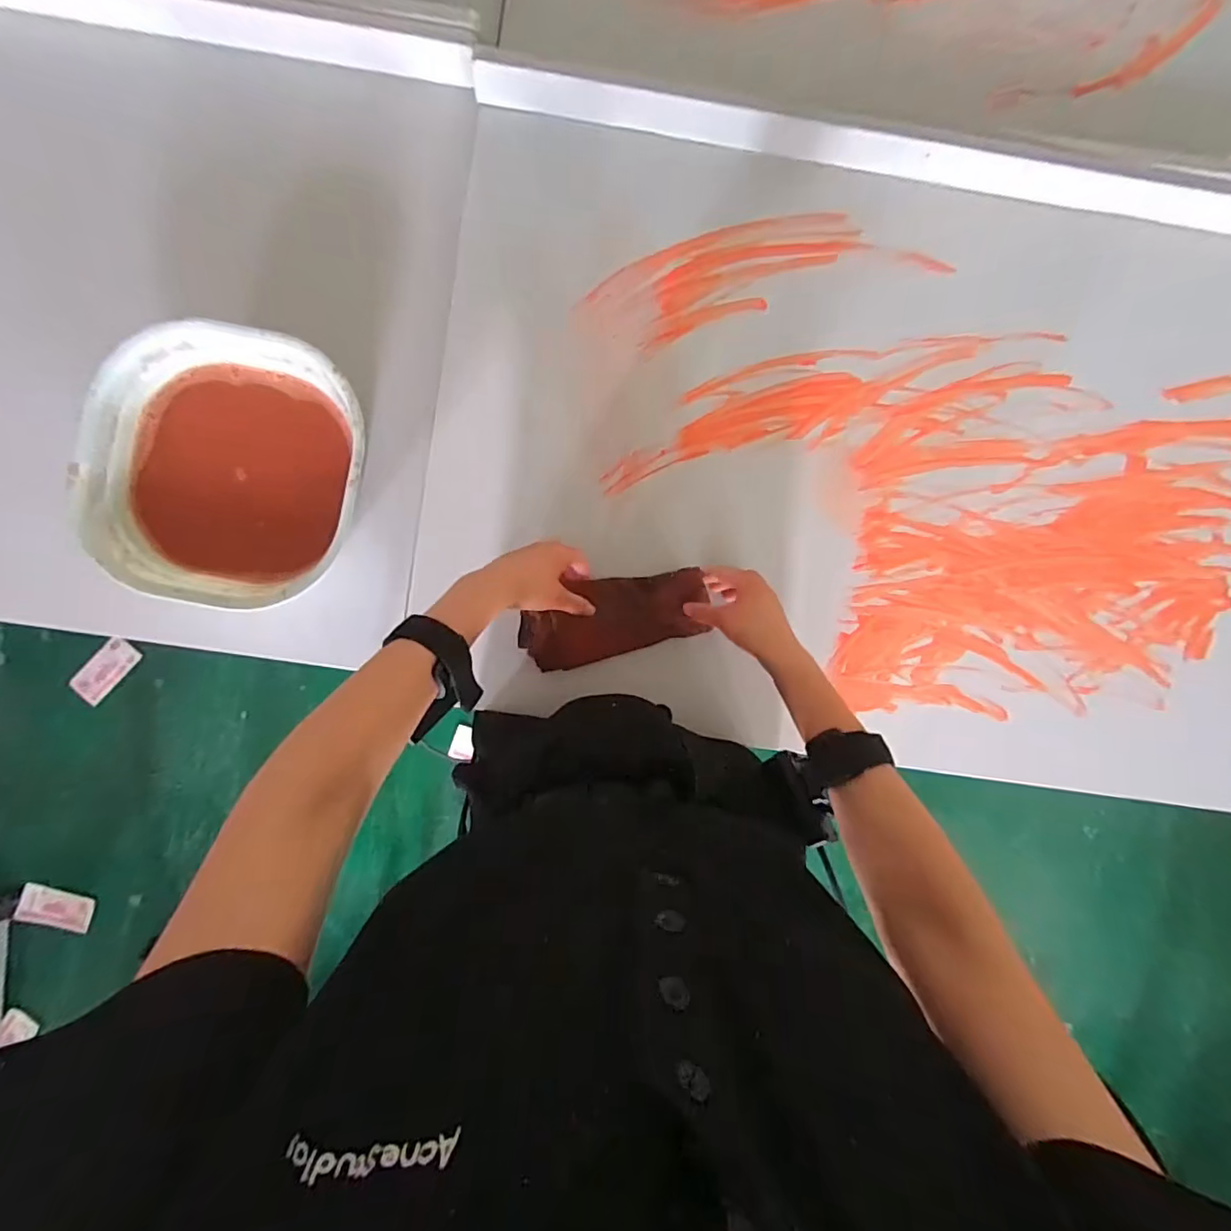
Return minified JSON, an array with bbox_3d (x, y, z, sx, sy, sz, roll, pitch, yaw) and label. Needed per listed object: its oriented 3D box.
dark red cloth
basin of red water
[{"bbox_3d":[-0.003,0.002,0.554,0.181,0.020,0.078,-18,92,2],"label":"dark red cloth"},{"bbox_3d":[-0.338,-0.129,0.522,0.226,0.091,0.232,0,90,-2],"label":"basin of red water"}]

